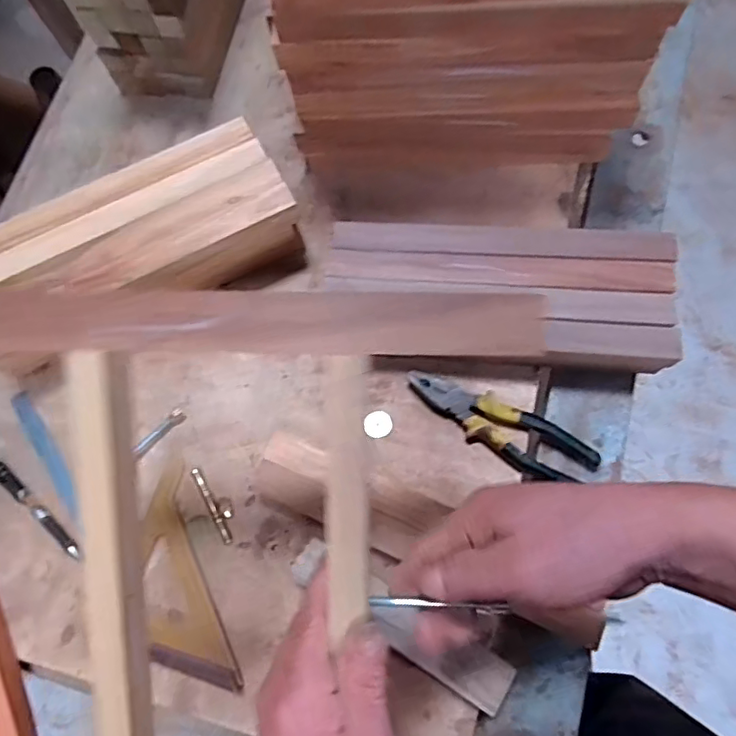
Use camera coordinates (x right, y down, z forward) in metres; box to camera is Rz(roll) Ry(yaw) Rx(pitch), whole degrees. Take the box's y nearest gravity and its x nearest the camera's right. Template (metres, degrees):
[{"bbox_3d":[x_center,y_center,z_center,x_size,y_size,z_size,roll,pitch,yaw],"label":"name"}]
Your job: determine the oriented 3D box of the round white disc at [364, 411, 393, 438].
[{"bbox_3d":[0.010,0.056,0.577,0.028,0.004,0.028,-1,69,3],"label":"round white disc"}]

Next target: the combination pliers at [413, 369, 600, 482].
[{"bbox_3d":[0.127,0.056,0.561,0.189,0.022,0.051,30,79,11],"label":"combination pliers"}]

